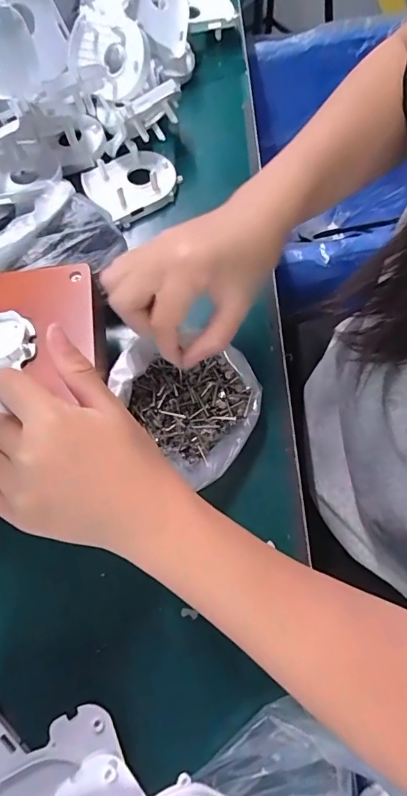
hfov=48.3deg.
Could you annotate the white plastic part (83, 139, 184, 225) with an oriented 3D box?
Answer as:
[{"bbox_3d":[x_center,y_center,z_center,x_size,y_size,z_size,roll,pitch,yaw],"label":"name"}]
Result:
[{"bbox_3d":[-0.063,-0.198,0.409,0.078,0.025,0.063,-30,71,-10],"label":"white plastic part"}]

